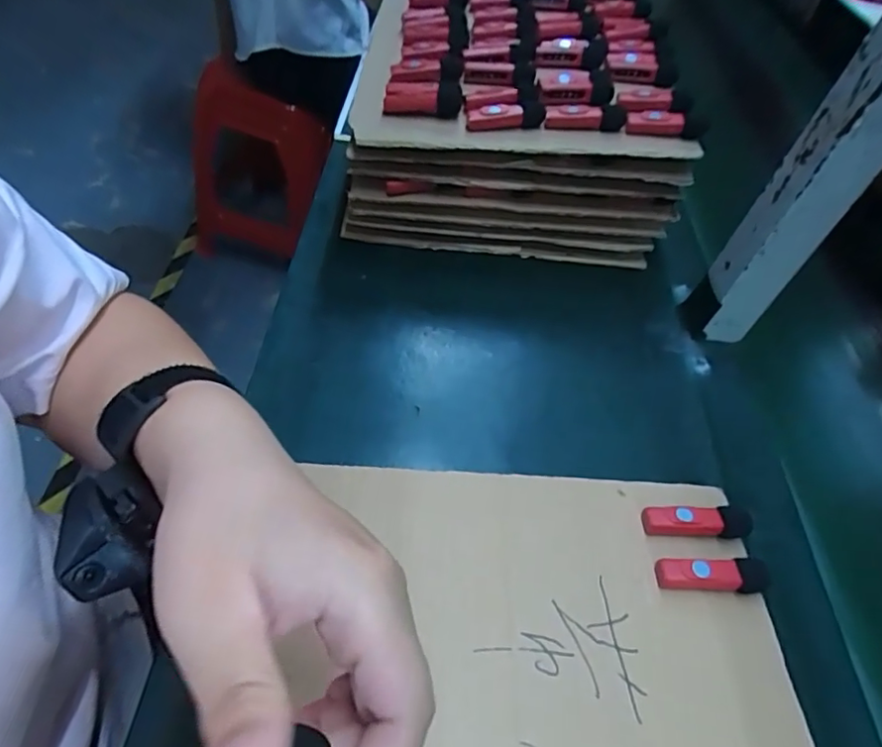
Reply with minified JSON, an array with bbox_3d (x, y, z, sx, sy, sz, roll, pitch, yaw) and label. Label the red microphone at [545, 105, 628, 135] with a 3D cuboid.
[{"bbox_3d":[0.120,-0.213,0.467,0.065,0.018,0.017,6,48,2],"label":"red microphone"}]

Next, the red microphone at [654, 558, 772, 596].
[{"bbox_3d":[0.159,0.117,0.326,0.064,0.014,0.017,7,51,-6],"label":"red microphone"}]

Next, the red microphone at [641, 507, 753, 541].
[{"bbox_3d":[0.159,0.092,0.347,0.064,0.014,0.016,7,51,-6],"label":"red microphone"}]

